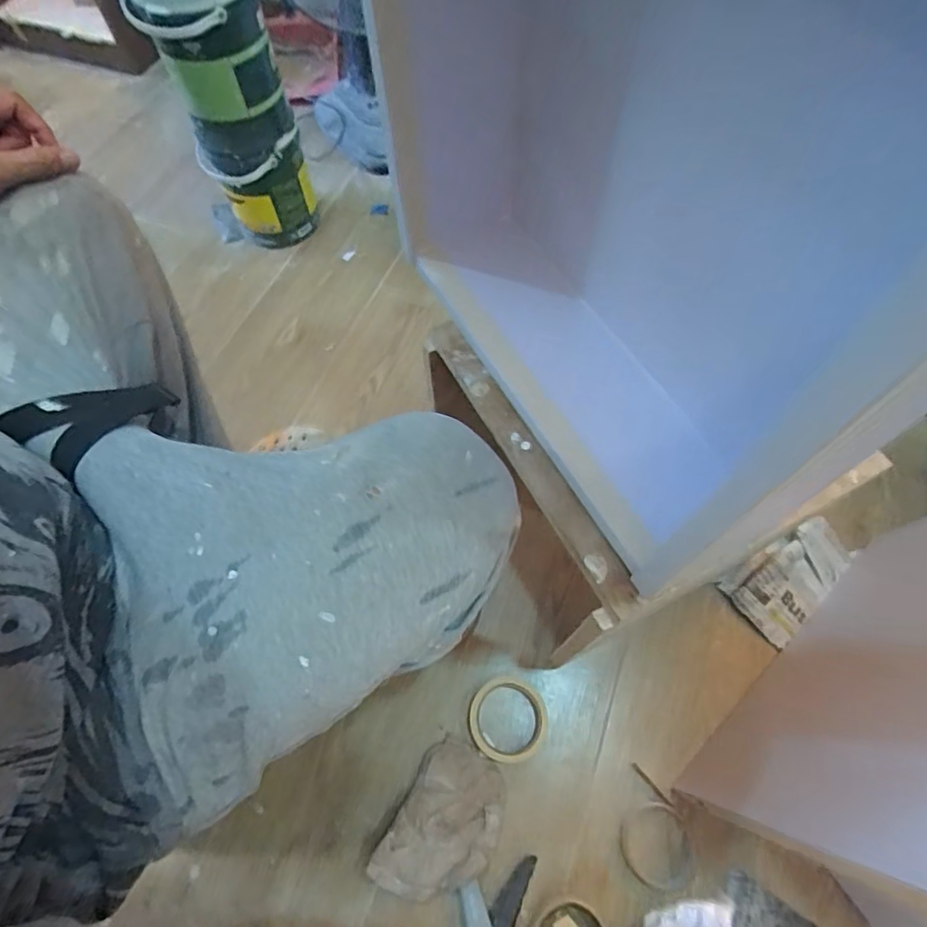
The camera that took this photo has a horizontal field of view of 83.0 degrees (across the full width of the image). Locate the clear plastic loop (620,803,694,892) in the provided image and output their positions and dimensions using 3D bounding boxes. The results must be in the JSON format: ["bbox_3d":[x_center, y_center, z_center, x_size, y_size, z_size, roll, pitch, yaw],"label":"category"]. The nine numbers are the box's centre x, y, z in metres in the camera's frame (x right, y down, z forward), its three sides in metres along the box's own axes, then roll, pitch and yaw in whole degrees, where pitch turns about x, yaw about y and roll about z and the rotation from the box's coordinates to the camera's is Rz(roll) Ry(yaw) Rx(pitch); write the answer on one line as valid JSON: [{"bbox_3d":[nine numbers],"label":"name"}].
[{"bbox_3d":[0.226,0.446,0.613,0.083,0.006,0.082,9,63,6],"label":"clear plastic loop"}]

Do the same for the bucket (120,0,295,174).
[{"bbox_3d":[-0.379,-0.615,0.816,0.169,0.245,0.157,0,63,1],"label":"bucket"}]

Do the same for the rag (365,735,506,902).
[{"bbox_3d":[-0.019,0.424,0.611,0.111,0.047,0.163,28,67,14],"label":"rag"}]

